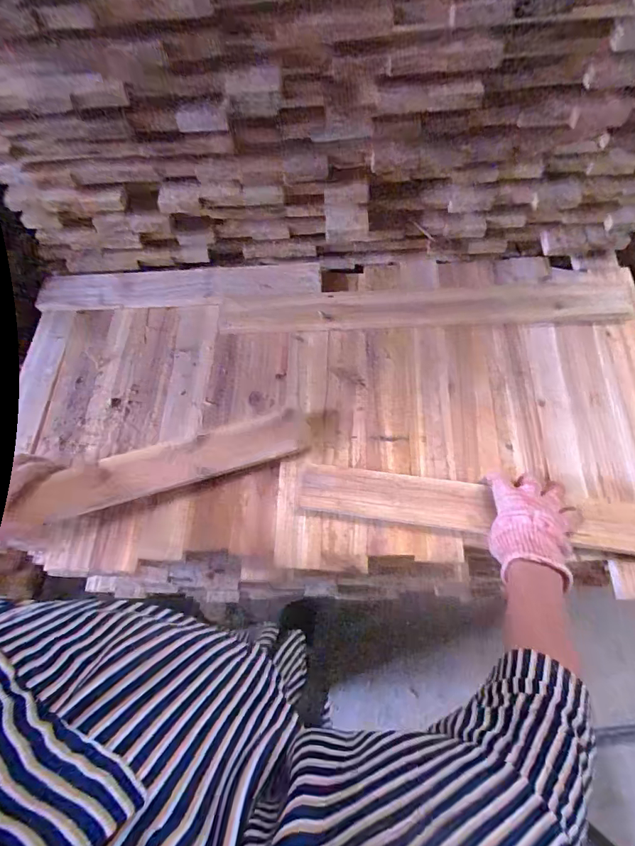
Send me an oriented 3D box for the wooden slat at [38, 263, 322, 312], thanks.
[{"bbox_3d":[-0.225,-0.226,0.739,0.456,0.025,0.079,-4,68,4],"label":"wooden slat"}]

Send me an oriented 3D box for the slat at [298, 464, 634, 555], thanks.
[{"bbox_3d":[0.225,0.112,0.580,0.493,0.022,0.064,6,69,6],"label":"slat"}]

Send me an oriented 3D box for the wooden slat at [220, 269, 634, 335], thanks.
[{"bbox_3d":[0.160,-0.182,0.688,0.612,0.014,0.079,-2,69,2],"label":"wooden slat"}]

